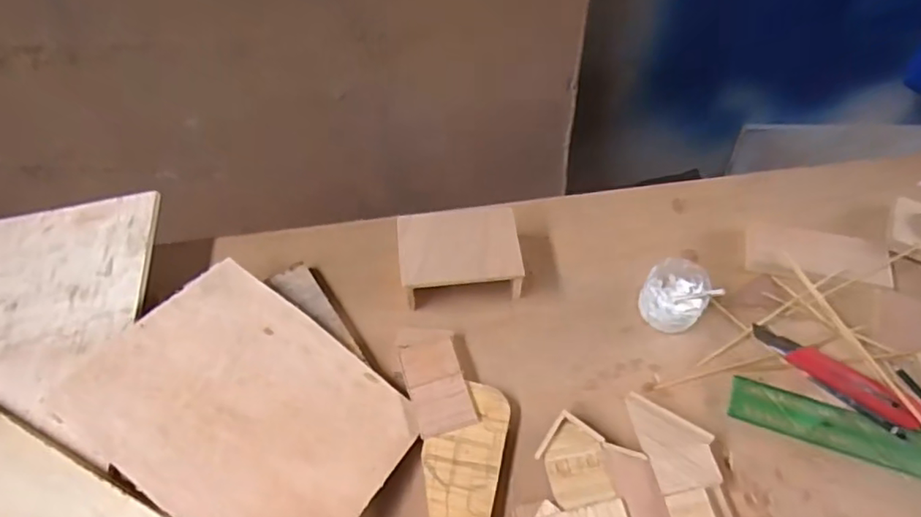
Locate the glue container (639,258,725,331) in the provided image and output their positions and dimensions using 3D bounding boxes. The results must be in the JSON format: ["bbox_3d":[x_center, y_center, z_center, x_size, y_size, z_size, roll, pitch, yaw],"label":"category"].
[{"bbox_3d":[0.239,0.038,0.647,0.073,0.054,0.070,-1,58,2],"label":"glue container"}]

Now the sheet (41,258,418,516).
[{"bbox_3d":[-0.204,0.144,0.562,0.289,0.012,0.210,35,55,9],"label":"sheet"}]

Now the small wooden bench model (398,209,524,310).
[{"bbox_3d":[0.000,0.000,0.667,0.133,0.068,0.092,-6,58,-1],"label":"small wooden bench model"}]

